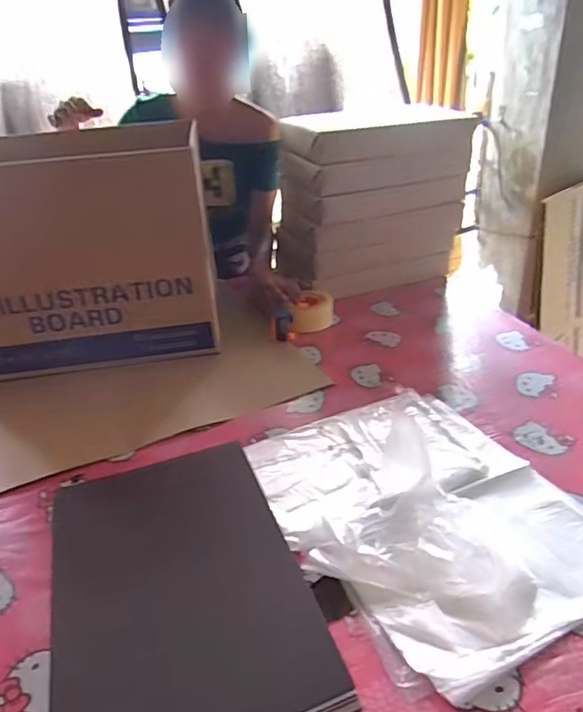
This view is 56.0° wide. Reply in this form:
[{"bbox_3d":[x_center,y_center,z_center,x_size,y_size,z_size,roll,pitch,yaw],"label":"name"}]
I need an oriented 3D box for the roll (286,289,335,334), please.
[{"bbox_3d":[0.043,-0.099,1.207,0.102,0.046,0.113,-7,30,-4],"label":"roll"}]

